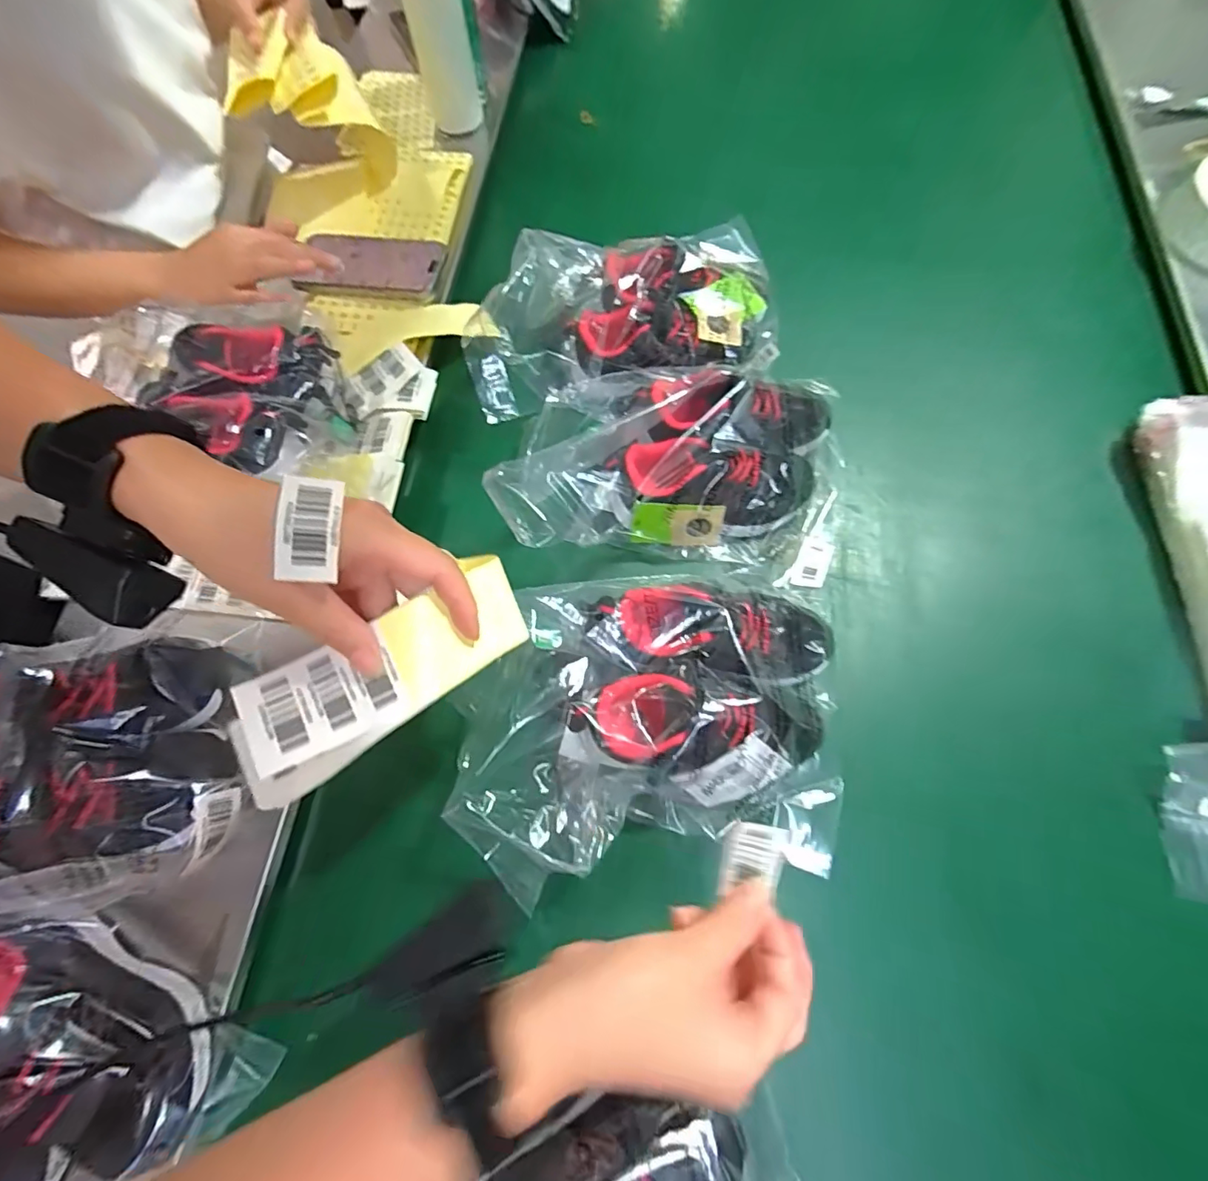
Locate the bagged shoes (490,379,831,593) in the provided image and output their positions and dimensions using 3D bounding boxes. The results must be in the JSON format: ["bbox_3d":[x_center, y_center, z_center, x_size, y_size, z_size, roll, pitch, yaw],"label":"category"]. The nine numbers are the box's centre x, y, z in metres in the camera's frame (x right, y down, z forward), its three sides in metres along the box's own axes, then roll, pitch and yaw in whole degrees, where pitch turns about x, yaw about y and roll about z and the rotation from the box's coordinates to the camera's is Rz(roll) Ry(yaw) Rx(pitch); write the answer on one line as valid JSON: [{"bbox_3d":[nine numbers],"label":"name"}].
[{"bbox_3d":[0.071,-0.107,0.453,0.298,0.082,0.182,2,69,0],"label":"bagged shoes"}]

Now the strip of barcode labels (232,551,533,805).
[{"bbox_3d":[-0.125,0.050,0.288,0.174,0.049,0.058,-33,73,-8],"label":"strip of barcode labels"}]

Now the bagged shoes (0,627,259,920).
[{"bbox_3d":[-0.349,0.113,0.347,0.188,0.068,0.172,0,69,-1],"label":"bagged shoes"}]

